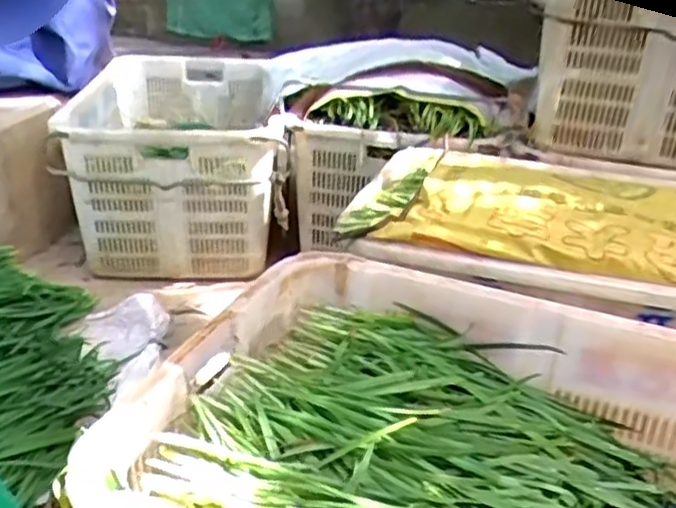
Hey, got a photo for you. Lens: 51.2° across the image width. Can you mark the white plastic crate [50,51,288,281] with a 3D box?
[{"bbox_3d":[-0.383,-0.223,1.681,0.439,0.353,0.623,-2,26,-9],"label":"white plastic crate"}]

